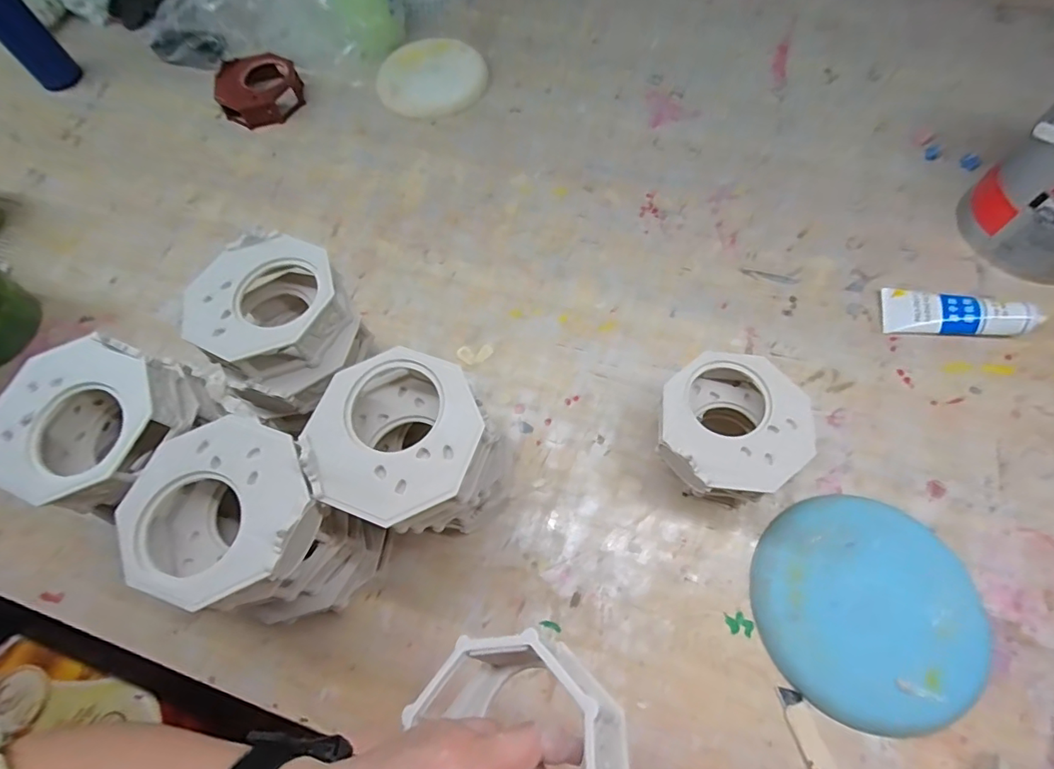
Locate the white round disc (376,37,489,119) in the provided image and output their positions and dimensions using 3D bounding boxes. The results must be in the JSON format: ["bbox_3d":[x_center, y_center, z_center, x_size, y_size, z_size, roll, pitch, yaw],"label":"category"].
[{"bbox_3d":[-0.136,-0.452,0.743,0.156,0.031,0.156,-1,65,3],"label":"white round disc"}]

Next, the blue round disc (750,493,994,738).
[{"bbox_3d":[0.290,0.188,0.431,0.176,0.018,0.179,-1,65,3],"label":"blue round disc"}]

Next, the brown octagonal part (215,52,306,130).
[{"bbox_3d":[-0.387,-0.427,0.735,0.118,0.045,0.112,-29,67,-10],"label":"brown octagonal part"}]

